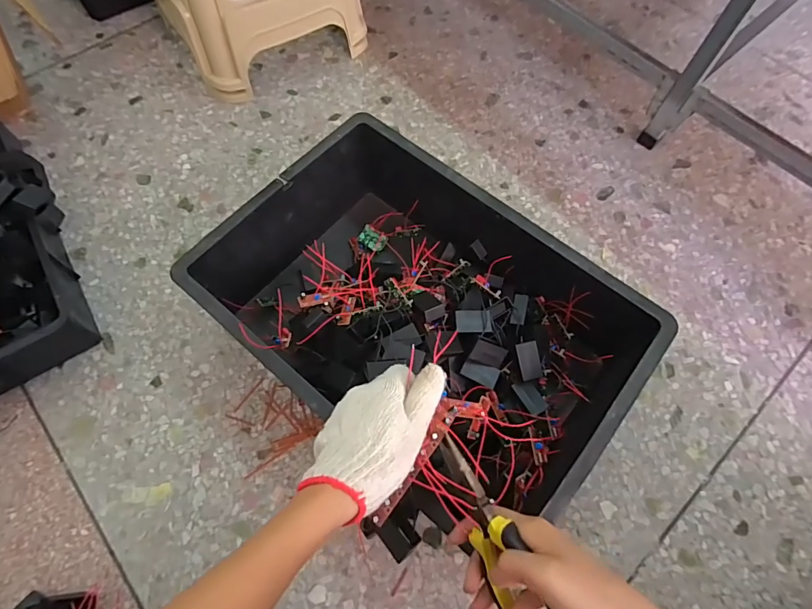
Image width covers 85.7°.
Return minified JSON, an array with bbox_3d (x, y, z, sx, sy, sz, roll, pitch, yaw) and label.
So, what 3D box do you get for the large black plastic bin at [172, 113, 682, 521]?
[{"bbox_3d":[0.015,0.024,0.601,0.508,0.180,0.346,38,70,15],"label":"large black plastic bin"}]

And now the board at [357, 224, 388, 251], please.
[{"bbox_3d":[-0.053,-0.109,0.725,0.049,0.007,0.034,34,79,12],"label":"board"}]

